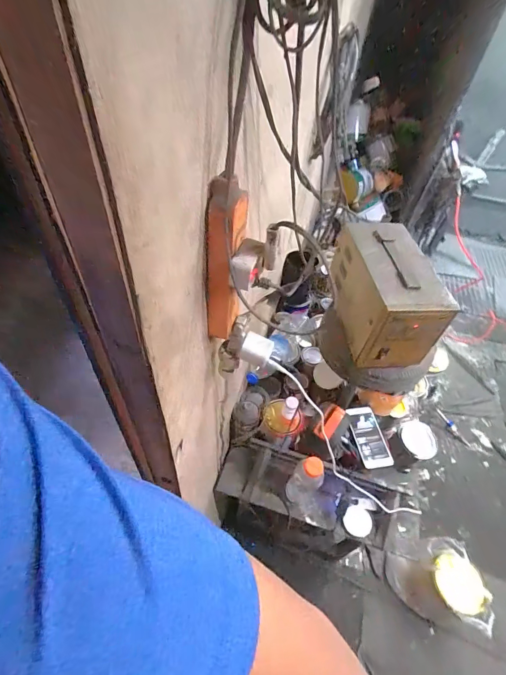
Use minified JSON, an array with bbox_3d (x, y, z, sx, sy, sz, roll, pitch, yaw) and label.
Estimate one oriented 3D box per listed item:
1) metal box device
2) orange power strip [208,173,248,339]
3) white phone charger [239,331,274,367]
[{"bbox_3d":[0.251,-0.085,0.677,0.125,0.165,0.235,-1,49,-8],"label":"metal box device"},{"bbox_3d":[-0.032,-0.081,0.416,0.040,0.203,0.054,3,49,-4],"label":"orange power strip"},{"bbox_3d":[0.007,0.020,0.518,0.041,0.030,0.036,18,49,9],"label":"white phone charger"}]

